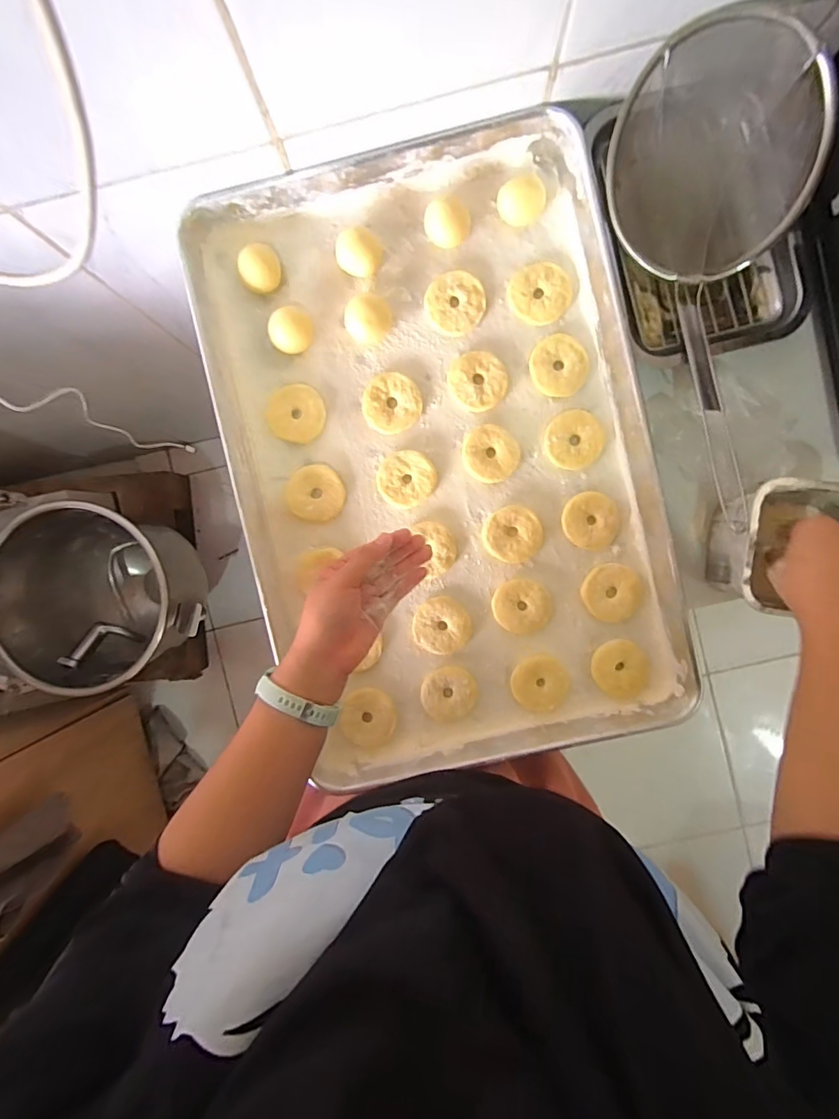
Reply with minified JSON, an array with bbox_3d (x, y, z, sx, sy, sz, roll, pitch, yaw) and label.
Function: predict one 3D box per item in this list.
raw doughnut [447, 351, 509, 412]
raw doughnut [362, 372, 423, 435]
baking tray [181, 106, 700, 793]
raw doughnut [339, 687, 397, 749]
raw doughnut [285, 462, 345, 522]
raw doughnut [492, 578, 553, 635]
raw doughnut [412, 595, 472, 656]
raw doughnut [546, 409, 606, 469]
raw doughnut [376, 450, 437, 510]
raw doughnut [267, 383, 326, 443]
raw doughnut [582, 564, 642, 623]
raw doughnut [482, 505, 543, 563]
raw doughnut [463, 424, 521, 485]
[{"bbox_3d":[0.061,-0.188,0.519,0.061,0.008,0.058,0,91,1],"label":"raw doughnut"},{"bbox_3d":[-0.029,-0.165,0.518,0.060,0.010,0.061,0,91,1],"label":"raw doughnut"},{"bbox_3d":[0.022,-0.097,0.511,0.425,0.048,0.606,-13,91,1],"label":"baking tray"},{"bbox_3d":[-0.054,0.169,0.526,0.056,0.007,0.061,12,91,1],"label":"raw doughnut"},{"bbox_3d":[-0.109,-0.070,0.520,0.058,0.016,0.058,0,91,1],"label":"raw doughnut"},{"bbox_3d":[0.109,0.049,0.522,0.061,0.008,0.057,0,91,1],"label":"raw doughnut"},{"bbox_3d":[0.024,0.071,0.526,0.060,0.009,0.060,0,91,1],"label":"raw doughnut"},{"bbox_3d":[0.163,-0.126,0.516,0.059,0.007,0.060,0,91,1],"label":"raw doughnut"},{"bbox_3d":[-0.014,-0.086,0.520,0.060,0.012,0.058,0,91,1],"label":"raw doughnut"},{"bbox_3d":[-0.130,-0.156,0.519,0.058,0.011,0.056,9,91,1],"label":"raw doughnut"},{"bbox_3d":[0.202,0.036,0.519,0.059,0.008,0.060,0,91,1],"label":"raw doughnut"},{"bbox_3d":[0.098,-0.027,0.520,0.060,0.009,0.057,8,91,1],"label":"raw doughnut"},{"bbox_3d":[0.076,-0.112,0.522,0.058,0.010,0.058,0,91,1],"label":"raw doughnut"}]

